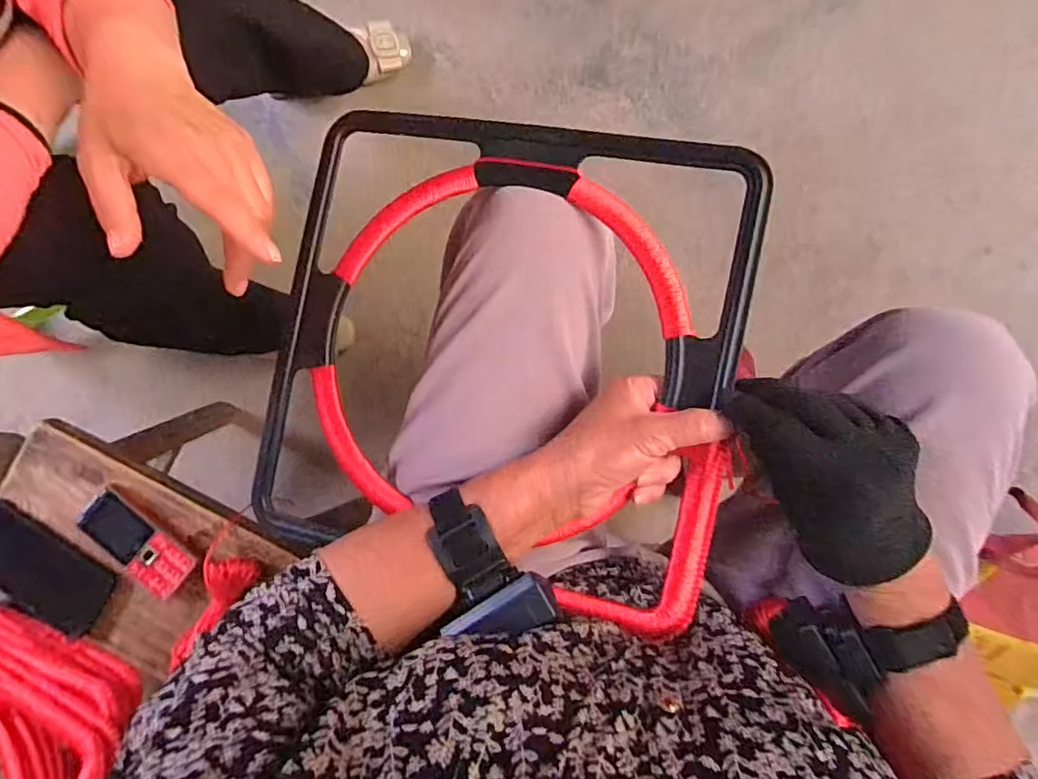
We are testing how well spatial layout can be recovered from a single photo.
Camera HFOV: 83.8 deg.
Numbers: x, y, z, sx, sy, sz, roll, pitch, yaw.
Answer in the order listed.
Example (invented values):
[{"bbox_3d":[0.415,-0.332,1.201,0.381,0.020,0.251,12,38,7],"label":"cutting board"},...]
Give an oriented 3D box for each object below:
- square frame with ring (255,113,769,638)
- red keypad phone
[{"bbox_3d":[-0.020,-0.024,0.409,0.331,0.023,0.324,9,89,12],"label":"square frame with ring"},{"bbox_3d":[-0.393,0.158,0.593,0.125,0.013,0.053,38,89,3],"label":"red keypad phone"}]

